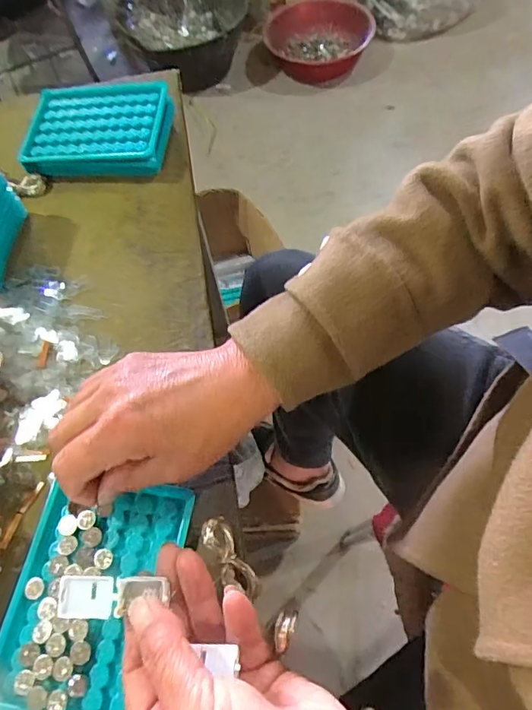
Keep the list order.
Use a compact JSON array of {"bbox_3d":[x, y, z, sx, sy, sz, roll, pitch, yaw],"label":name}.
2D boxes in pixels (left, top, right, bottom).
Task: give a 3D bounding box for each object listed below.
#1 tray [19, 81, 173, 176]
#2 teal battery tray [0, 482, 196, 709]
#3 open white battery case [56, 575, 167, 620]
[{"bbox_3d":[-0.159,-0.215,0.456,0.127,0.033,0.094,1,63,5],"label":"tray"},{"bbox_3d":[-0.101,0.139,0.279,0.092,0.010,0.125,6,63,7],"label":"teal battery tray"},{"bbox_3d":[-0.077,0.121,0.242,0.057,0.005,0.020,-6,63,0],"label":"open white battery case"}]

